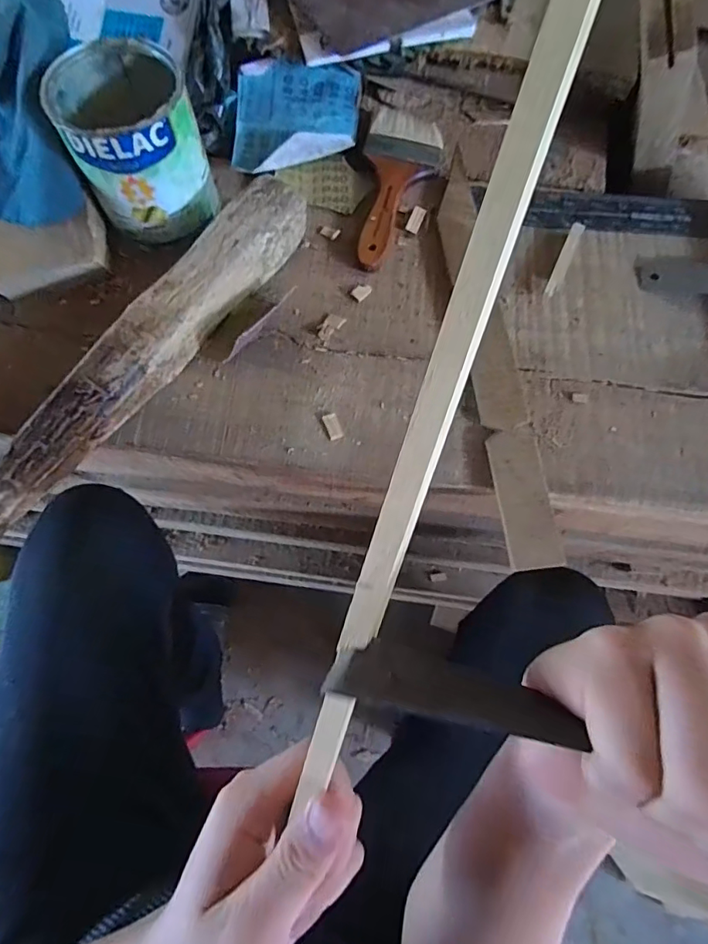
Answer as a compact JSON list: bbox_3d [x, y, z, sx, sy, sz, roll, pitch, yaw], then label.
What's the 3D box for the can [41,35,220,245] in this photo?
[{"bbox_3d":[-0.172,-0.262,0.398,0.095,0.092,0.107,-25,74,-7],"label":"can"}]

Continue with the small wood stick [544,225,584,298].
[{"bbox_3d":[0.184,-0.187,0.437,0.012,0.004,0.081,25,75,8],"label":"small wood stick"}]

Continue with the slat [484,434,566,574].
[{"bbox_3d":[0.125,0.019,0.368,0.036,0.011,0.100,-6,73,-1],"label":"slat"}]

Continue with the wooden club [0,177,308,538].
[{"bbox_3d":[-0.168,-0.082,0.371,0.038,0.033,0.367,36,77,11],"label":"wooden club"}]

